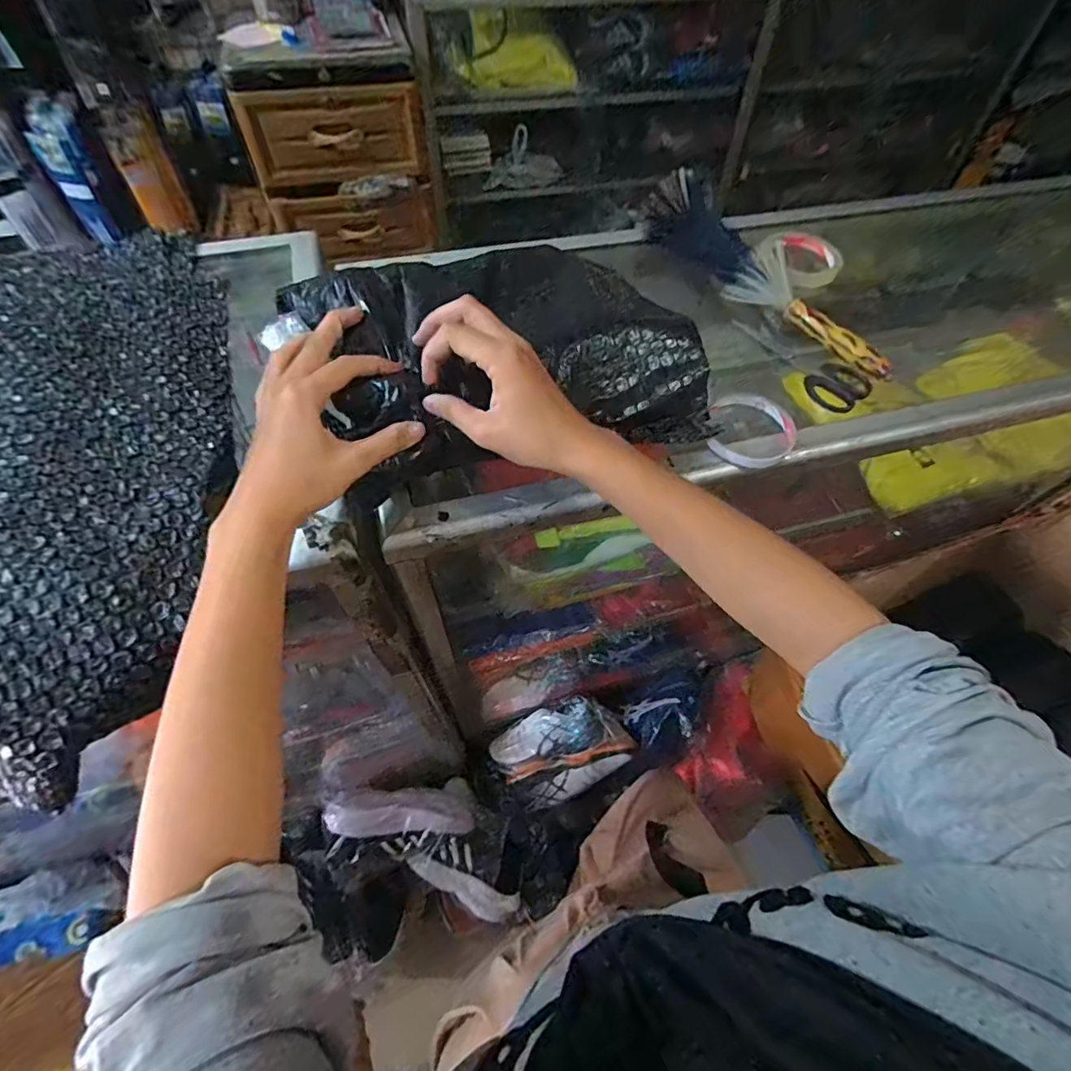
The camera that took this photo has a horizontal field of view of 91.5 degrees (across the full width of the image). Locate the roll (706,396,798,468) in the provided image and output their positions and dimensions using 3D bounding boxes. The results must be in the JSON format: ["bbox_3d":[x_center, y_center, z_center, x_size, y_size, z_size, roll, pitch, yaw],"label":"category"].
[{"bbox_3d":[0.196,-0.094,0.472,0.076,0.011,0.085,11,58,5],"label":"roll"}]

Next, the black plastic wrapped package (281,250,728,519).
[{"bbox_3d":[-0.012,-0.145,0.418,0.303,0.106,0.181,-19,61,-14],"label":"black plastic wrapped package"}]

